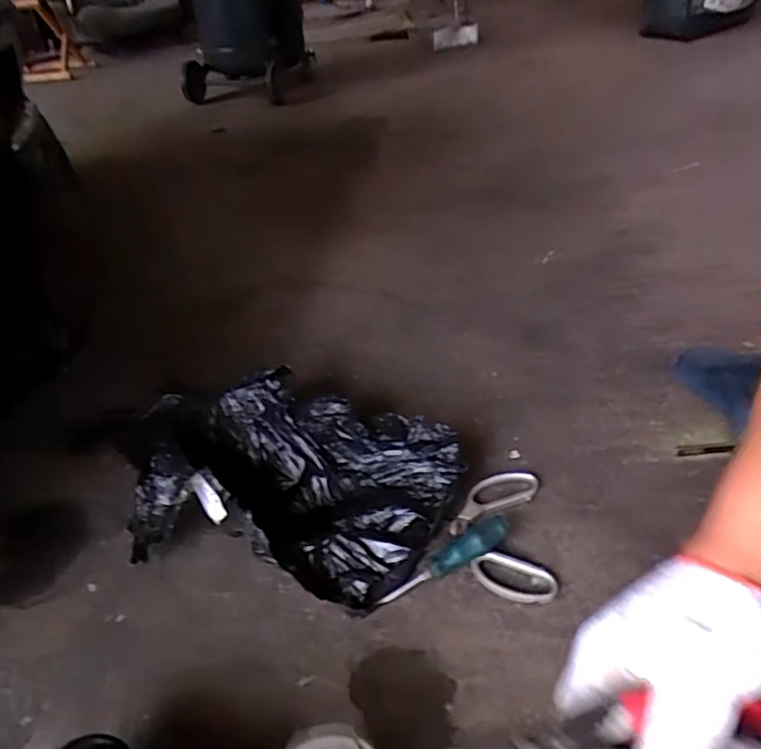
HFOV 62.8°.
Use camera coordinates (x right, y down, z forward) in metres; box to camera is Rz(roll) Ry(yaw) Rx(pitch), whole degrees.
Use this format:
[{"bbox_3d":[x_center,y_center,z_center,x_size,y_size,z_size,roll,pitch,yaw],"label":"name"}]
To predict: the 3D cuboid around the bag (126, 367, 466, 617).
[{"bbox_3d":[-0.110,0.121,0.711,0.373,0.104,0.251,7,39,16],"label":"bag"}]

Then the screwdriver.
[{"bbox_3d":[0.067,0.194,0.647,0.151,0.022,0.021,-30,42,-8],"label":"screwdriver"}]

